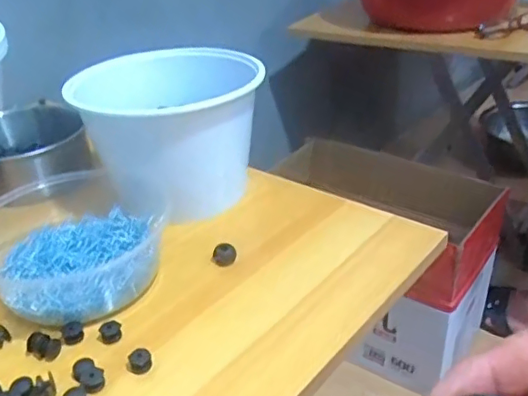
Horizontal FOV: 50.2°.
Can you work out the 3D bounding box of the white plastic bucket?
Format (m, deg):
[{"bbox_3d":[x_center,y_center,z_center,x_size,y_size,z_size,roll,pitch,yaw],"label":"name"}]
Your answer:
[{"bbox_3d":[-0.083,-0.053,0.518,0.124,0.130,0.157,24,41,36],"label":"white plastic bucket"}]

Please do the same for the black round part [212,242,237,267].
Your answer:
[{"bbox_3d":[-0.032,0.042,0.442,0.018,0.016,0.018,-3,32,2],"label":"black round part"}]

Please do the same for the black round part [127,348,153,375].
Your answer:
[{"bbox_3d":[-0.077,0.101,0.348,0.015,0.013,0.011,-11,33,-11],"label":"black round part"}]

